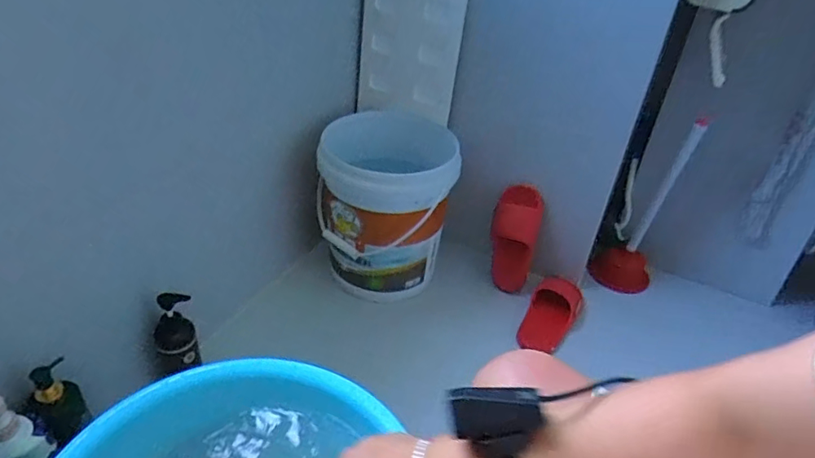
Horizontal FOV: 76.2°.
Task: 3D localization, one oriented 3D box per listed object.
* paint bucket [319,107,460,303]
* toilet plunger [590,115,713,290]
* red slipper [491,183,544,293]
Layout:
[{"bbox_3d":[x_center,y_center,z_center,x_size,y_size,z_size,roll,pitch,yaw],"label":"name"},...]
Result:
[{"bbox_3d":[-0.051,-0.054,1.219,0.298,0.335,0.291,4,36,-3],"label":"paint bucket"},{"bbox_3d":[0.565,-0.053,1.225,0.139,0.430,0.124,25,40,25],"label":"toilet plunger"},{"bbox_3d":[0.256,0.026,1.259,0.111,0.269,0.069,12,36,10],"label":"red slipper"}]

